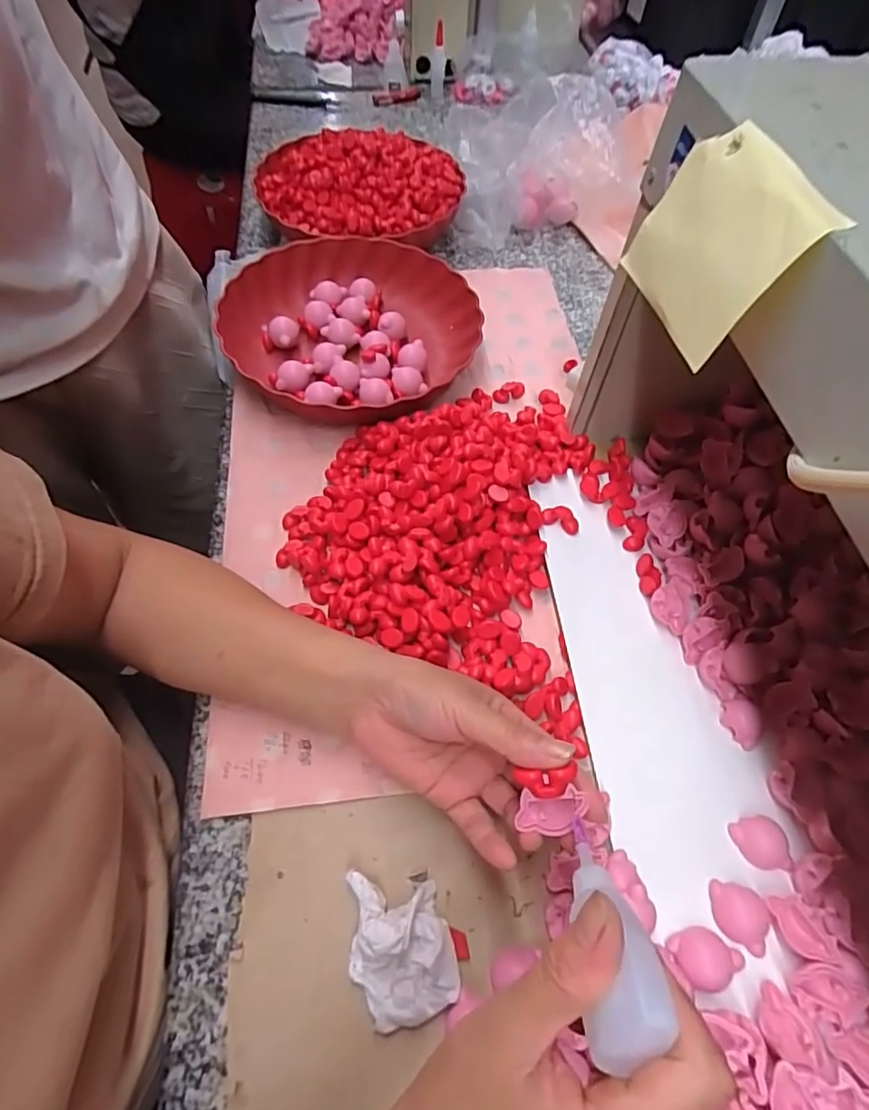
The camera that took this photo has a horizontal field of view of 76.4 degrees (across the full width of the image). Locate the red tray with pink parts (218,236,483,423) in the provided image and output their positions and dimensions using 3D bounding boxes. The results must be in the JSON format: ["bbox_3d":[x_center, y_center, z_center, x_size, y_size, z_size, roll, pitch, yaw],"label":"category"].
[{"bbox_3d":[-0.081,-0.223,0.546,0.234,0.045,0.249,22,61,10],"label":"red tray with pink parts"}]

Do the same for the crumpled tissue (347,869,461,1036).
[{"bbox_3d":[-0.020,0.213,0.305,0.054,0.023,0.074,-16,61,-12],"label":"crumpled tissue"}]

